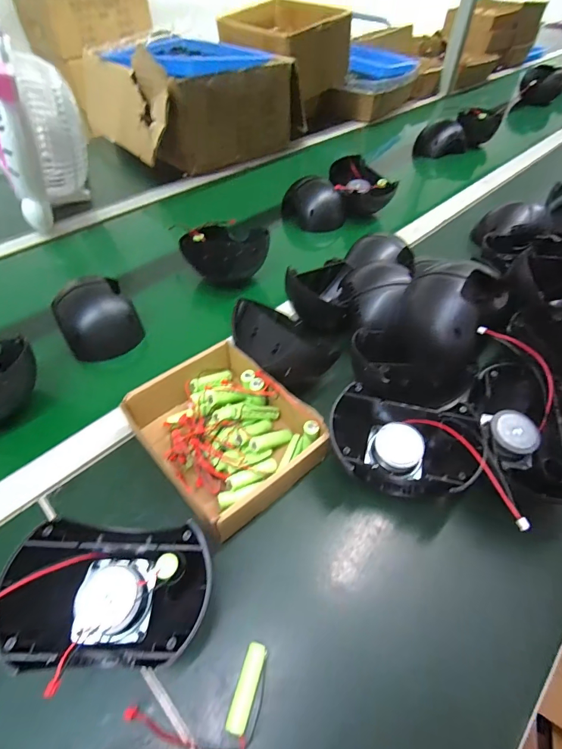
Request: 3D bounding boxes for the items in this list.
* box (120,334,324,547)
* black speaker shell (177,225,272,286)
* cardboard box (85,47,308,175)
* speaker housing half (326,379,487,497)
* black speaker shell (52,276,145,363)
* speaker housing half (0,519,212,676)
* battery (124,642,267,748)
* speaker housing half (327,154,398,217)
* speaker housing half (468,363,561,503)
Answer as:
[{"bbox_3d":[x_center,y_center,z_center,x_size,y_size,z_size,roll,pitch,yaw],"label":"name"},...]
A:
[{"bbox_3d":[-0.060,0.055,0.381,0.143,0.051,0.172,-34,59,-26],"label":"box"},{"bbox_3d":[-0.081,-0.178,0.571,0.110,0.078,0.087,32,56,22],"label":"black speaker shell"},{"bbox_3d":[-0.210,-0.656,0.902,0.409,0.173,0.356,-34,59,-26],"label":"cardboard box"},{"bbox_3d":[0.116,0.062,0.359,0.135,0.055,0.098,12,51,8],"label":"speaker housing half"},{"bbox_3d":[-0.240,-0.075,0.496,0.091,0.079,0.085,1,50,-1],"label":"black speaker shell"},{"bbox_3d":[-0.118,0.161,0.273,0.134,0.072,0.088,-1,50,-2],"label":"speaker housing half"},{"bbox_3d":[-0.050,0.235,0.258,0.099,0.013,0.053,-18,53,-16],"label":"battery"},{"bbox_3d":[0.147,-0.349,0.720,0.088,0.079,0.109,-16,52,-15],"label":"speaker housing half"},{"bbox_3d":[0.225,0.053,0.367,0.084,0.057,0.139,9,50,6],"label":"speaker housing half"}]

